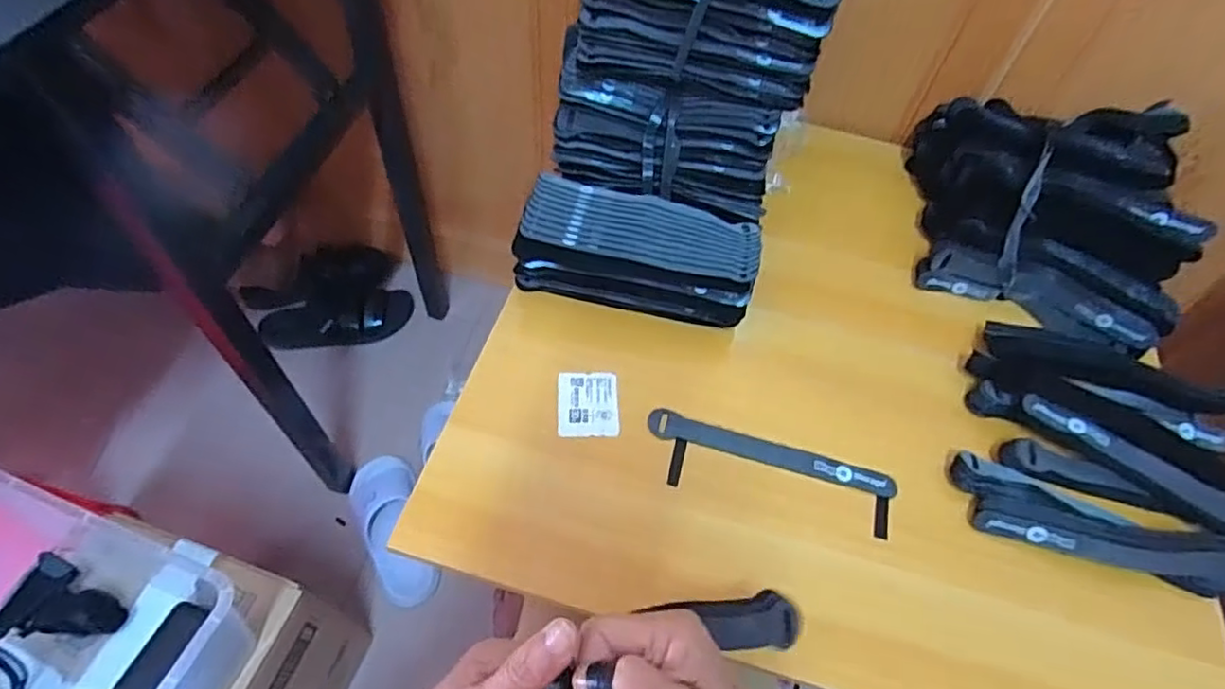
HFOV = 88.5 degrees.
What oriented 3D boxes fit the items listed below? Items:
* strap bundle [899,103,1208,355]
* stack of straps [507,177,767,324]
[{"bbox_3d":[0.428,-0.137,0.616,0.224,0.088,0.263,14,57,5],"label":"strap bundle"},{"bbox_3d":[0.024,-0.082,0.551,0.202,0.068,0.086,12,57,3],"label":"stack of straps"}]

